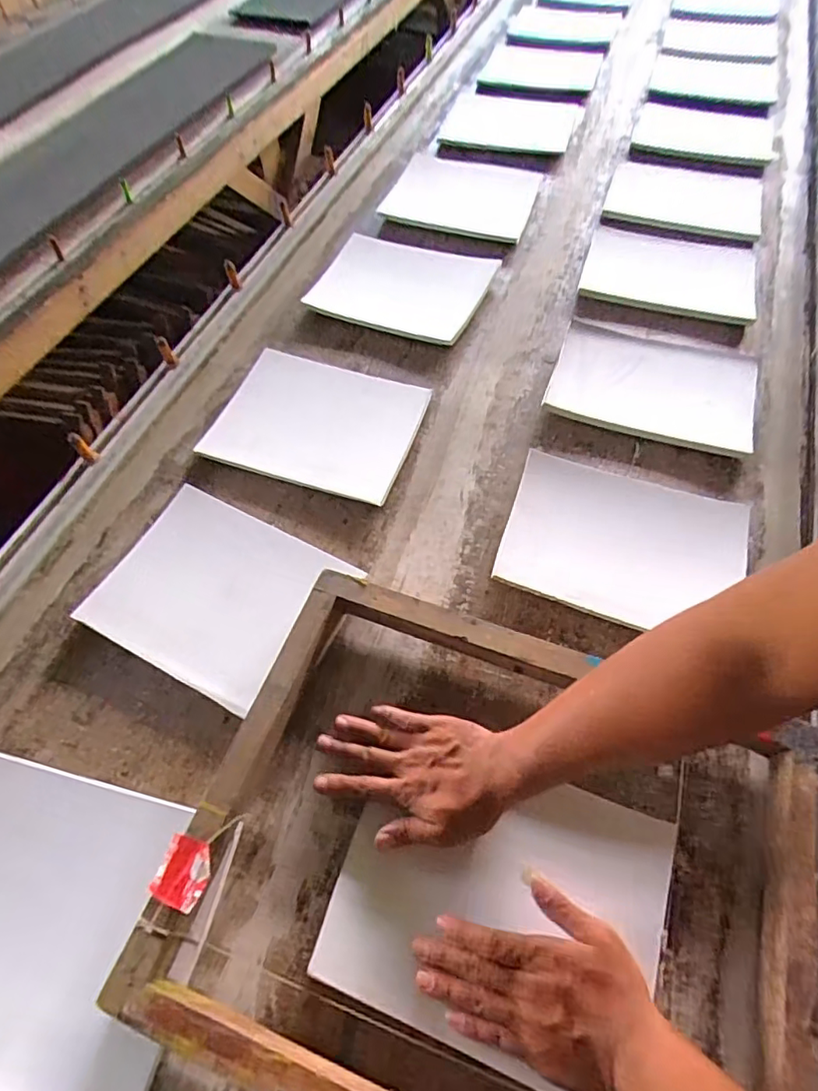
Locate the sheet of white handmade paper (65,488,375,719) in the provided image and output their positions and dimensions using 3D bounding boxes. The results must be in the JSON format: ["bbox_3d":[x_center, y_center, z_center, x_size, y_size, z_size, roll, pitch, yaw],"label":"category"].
[{"bbox_3d":[-0.211,0.057,0.648,0.259,0.014,0.205,25,64,12],"label":"sheet of white handmade paper"}]

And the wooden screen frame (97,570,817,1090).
[{"bbox_3d":[0.078,0.263,0.496,0.515,0.055,0.432,18,61,12],"label":"wooden screen frame"}]

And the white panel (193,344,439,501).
[{"bbox_3d":[-0.123,-0.178,0.782,0.260,0.019,0.212,16,60,11],"label":"white panel"}]

